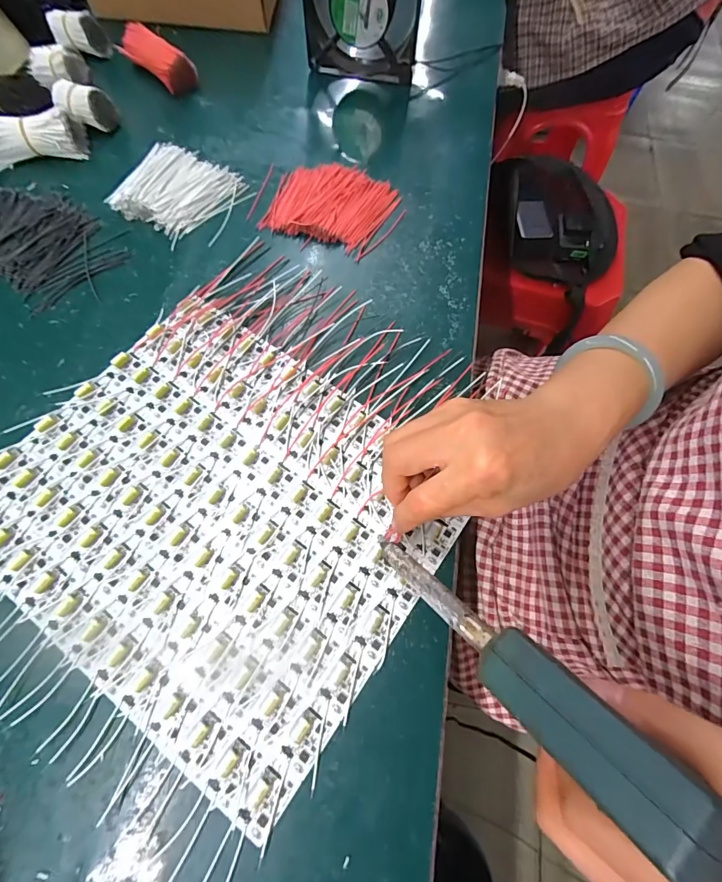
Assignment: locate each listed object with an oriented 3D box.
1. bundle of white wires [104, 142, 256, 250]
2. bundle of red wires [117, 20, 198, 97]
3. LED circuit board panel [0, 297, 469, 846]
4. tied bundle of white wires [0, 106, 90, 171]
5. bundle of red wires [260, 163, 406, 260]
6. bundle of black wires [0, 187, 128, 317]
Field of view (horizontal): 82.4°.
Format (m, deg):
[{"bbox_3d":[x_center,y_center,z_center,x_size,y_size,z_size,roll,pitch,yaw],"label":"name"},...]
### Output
[{"bbox_3d":[-0.170,-0.240,0.391,0.109,0.012,0.100,31,71,9],"label":"bundle of white wires"},{"bbox_3d":[-0.220,-0.417,0.448,0.097,0.030,0.035,38,72,12],"label":"bundle of red wires"},{"bbox_3d":[-0.098,0.043,0.283,0.284,0.010,0.237,35,71,10],"label":"LED circuit board panel"},{"bbox_3d":[-0.319,-0.292,0.393,0.094,0.031,0.037,-6,69,-5],"label":"tied bundle of white wires"},{"bbox_3d":[-0.025,-0.225,0.389,0.121,0.017,0.093,23,69,6],"label":"bundle of red wires"},{"bbox_3d":[-0.291,-0.176,0.364,0.148,0.012,0.105,26,70,8],"label":"bundle of black wires"}]

